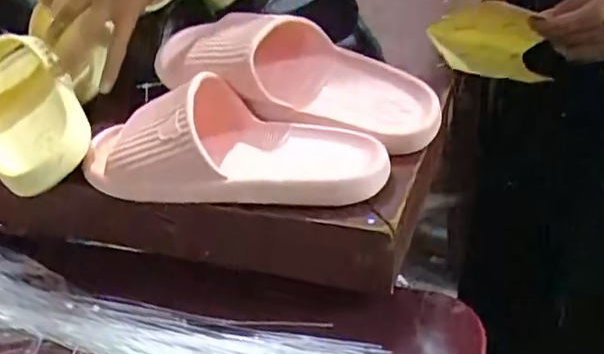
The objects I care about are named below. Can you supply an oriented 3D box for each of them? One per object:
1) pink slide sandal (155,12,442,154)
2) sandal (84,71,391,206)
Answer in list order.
[{"bbox_3d":[-0.009,-0.087,0.542,0.248,0.091,0.090,17,37,5],"label":"pink slide sandal"},{"bbox_3d":[-0.059,-0.036,0.503,0.261,0.065,0.119,5,34,16],"label":"sandal"}]

